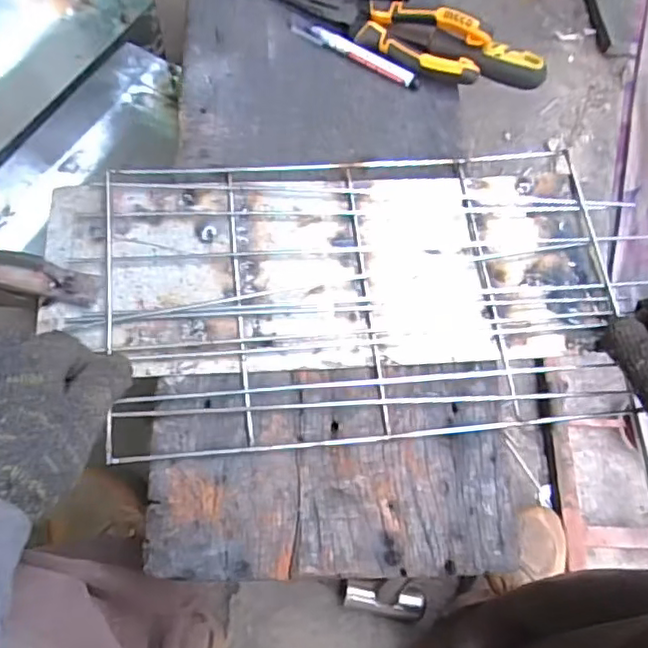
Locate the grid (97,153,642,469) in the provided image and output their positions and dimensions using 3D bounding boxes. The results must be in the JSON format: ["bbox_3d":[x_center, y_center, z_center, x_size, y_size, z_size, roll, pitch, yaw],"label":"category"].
[{"bbox_3d":[0.032,-0.027,0.460,0.376,0.012,0.229,-4,69,-6],"label":"grid"}]

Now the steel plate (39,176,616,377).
[{"bbox_3d":[0.008,-0.042,0.464,0.412,0.009,0.155,-3,69,-6],"label":"steel plate"}]

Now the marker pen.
[{"bbox_3d":[0.028,-0.245,0.548,0.126,0.015,0.014,27,67,9],"label":"marker pen"}]

